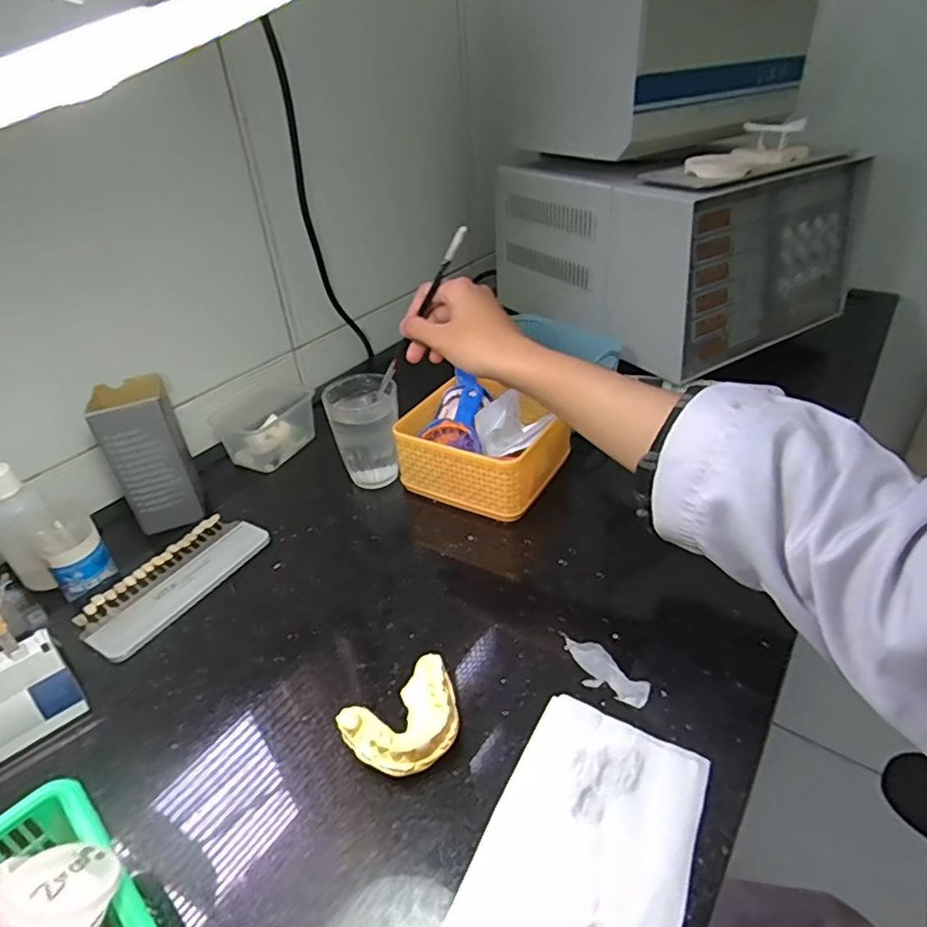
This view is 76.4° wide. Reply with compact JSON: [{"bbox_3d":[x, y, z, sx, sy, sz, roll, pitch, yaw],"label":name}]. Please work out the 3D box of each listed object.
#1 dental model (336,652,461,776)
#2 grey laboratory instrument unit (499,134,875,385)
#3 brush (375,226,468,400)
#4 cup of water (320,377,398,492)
[{"bbox_3d":[-0.031,0.154,0.348,0.070,0.024,0.052,-29,41,-29],"label":"dental model"},{"bbox_3d":[0.275,-0.305,0.794,0.317,0.199,0.343,-23,39,-24],"label":"grey laboratory instrument unit"},{"bbox_3d":[-0.040,-0.121,0.499,0.008,0.179,0.010,30,38,-7],"label":"brush"},{"bbox_3d":[-0.092,-0.029,0.566,0.064,0.095,0.066,-4,35,2],"label":"cup of water"}]

